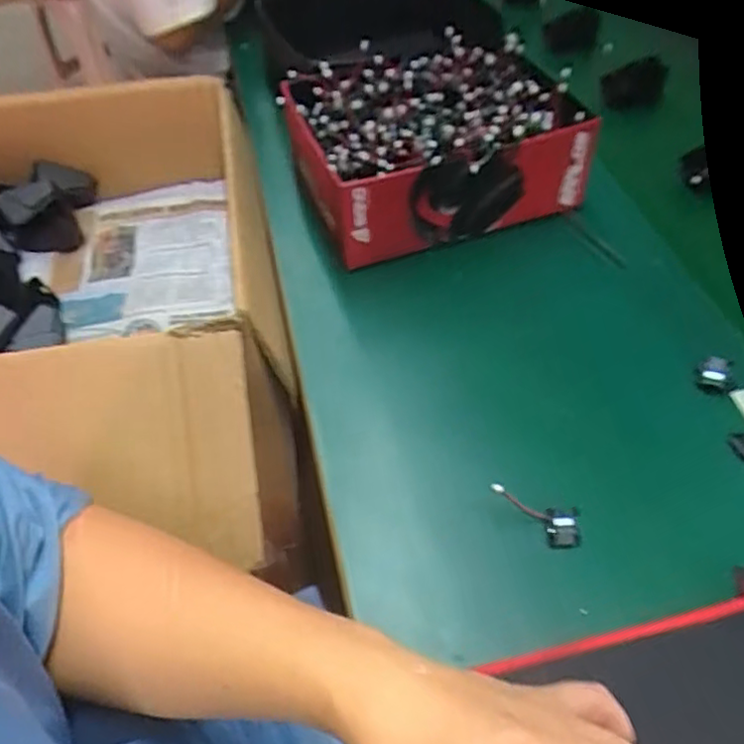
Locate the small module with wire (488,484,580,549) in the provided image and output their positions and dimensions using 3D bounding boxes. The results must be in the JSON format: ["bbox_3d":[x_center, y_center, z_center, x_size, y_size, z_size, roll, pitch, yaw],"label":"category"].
[{"bbox_3d":[0.107,0.091,0.415,0.067,0.016,0.024,32,58,6],"label":"small module with wire"}]

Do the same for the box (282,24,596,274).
[{"bbox_3d":[0.057,-0.217,0.603,0.244,0.091,0.196,-19,52,-13],"label":"box"}]

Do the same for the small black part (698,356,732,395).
[{"bbox_3d":[0.253,0.002,0.474,0.020,0.014,0.026,18,54,16],"label":"small black part"}]

